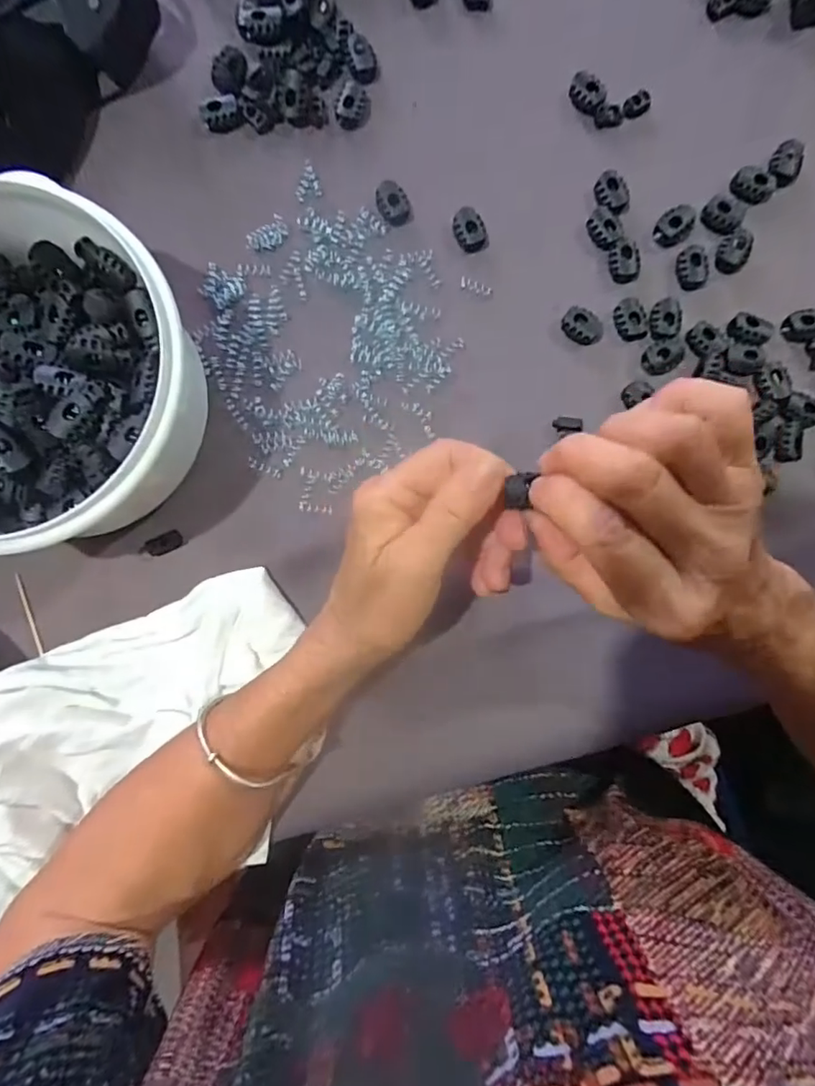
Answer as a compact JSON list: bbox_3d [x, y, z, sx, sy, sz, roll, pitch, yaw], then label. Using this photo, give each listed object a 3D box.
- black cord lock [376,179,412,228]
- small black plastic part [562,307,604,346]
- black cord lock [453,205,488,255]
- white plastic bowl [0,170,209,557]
[{"bbox_3d":[-0.009,-0.196,0.309,0.017,0.008,0.026,-16,88,0],"label":"black cord lock"},{"bbox_3d":[0.100,-0.123,0.306,0.024,0.006,0.019,30,88,1],"label":"small black plastic part"},{"bbox_3d":[0.036,-0.180,0.309,0.018,0.008,0.024,-17,88,0],"label":"black cord lock"},{"bbox_3d":[-0.181,-0.077,0.267,0.154,0.078,0.156,0,88,0],"label":"white plastic bowl"}]

